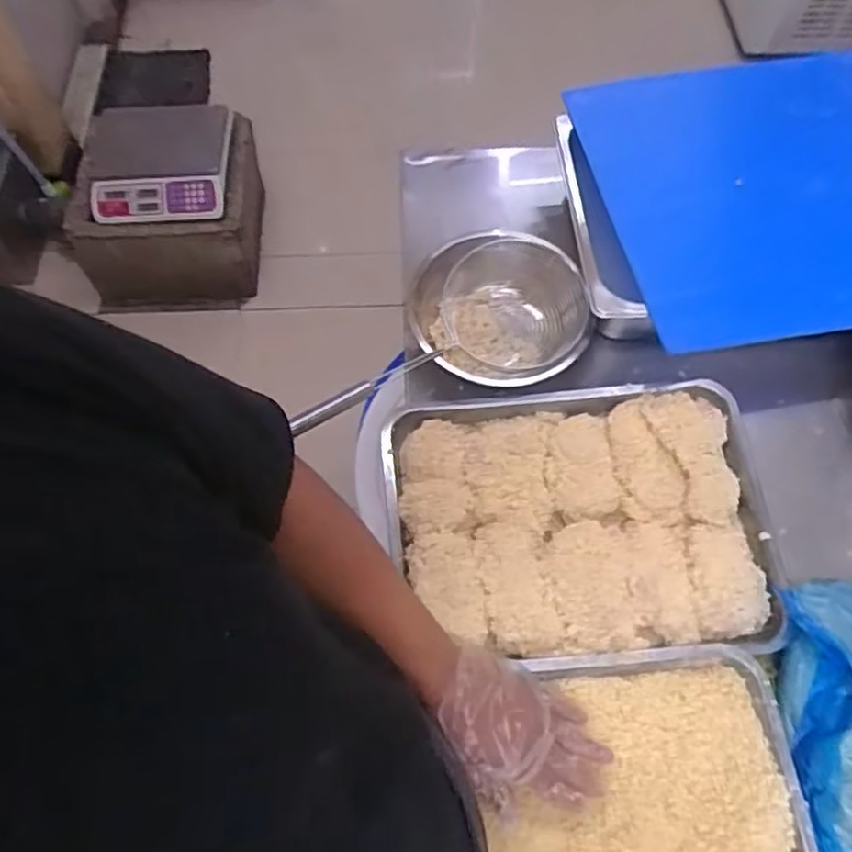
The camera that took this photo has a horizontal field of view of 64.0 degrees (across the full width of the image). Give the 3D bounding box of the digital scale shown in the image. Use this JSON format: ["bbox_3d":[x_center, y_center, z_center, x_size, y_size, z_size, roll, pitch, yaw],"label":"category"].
[{"bbox_3d":[-0.678,-0.654,1.711,0.371,0.126,0.313,2,63,1],"label":"digital scale"}]

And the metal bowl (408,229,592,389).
[{"bbox_3d":[0.088,-0.124,0.808,0.179,0.104,0.192,0,63,0],"label":"metal bowl"}]

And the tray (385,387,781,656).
[{"bbox_3d":[0.159,0.090,0.698,0.380,0.042,0.269,-3,63,-1],"label":"tray"}]

